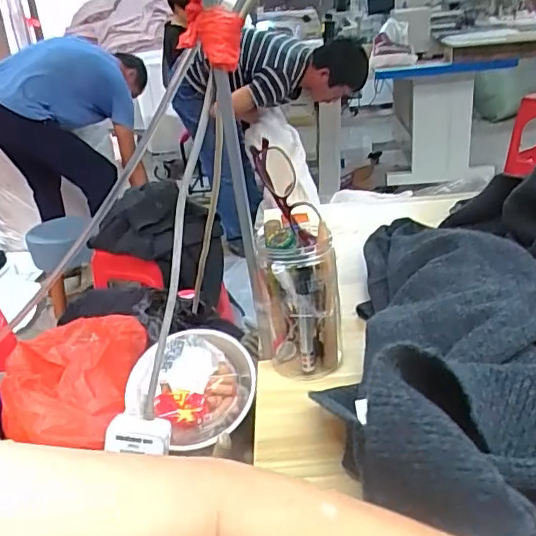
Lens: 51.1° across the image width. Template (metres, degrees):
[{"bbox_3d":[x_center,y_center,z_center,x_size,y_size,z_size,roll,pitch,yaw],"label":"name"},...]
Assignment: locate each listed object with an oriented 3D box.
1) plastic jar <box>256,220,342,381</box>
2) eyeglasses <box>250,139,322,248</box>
[{"bbox_3d":[0.032,0.035,0.610,0.088,0.162,0.070,-3,26,7],"label":"plastic jar"},{"bbox_3d":[0.022,-0.076,0.579,0.033,0.129,0.051,-30,27,2],"label":"eyeglasses"}]

